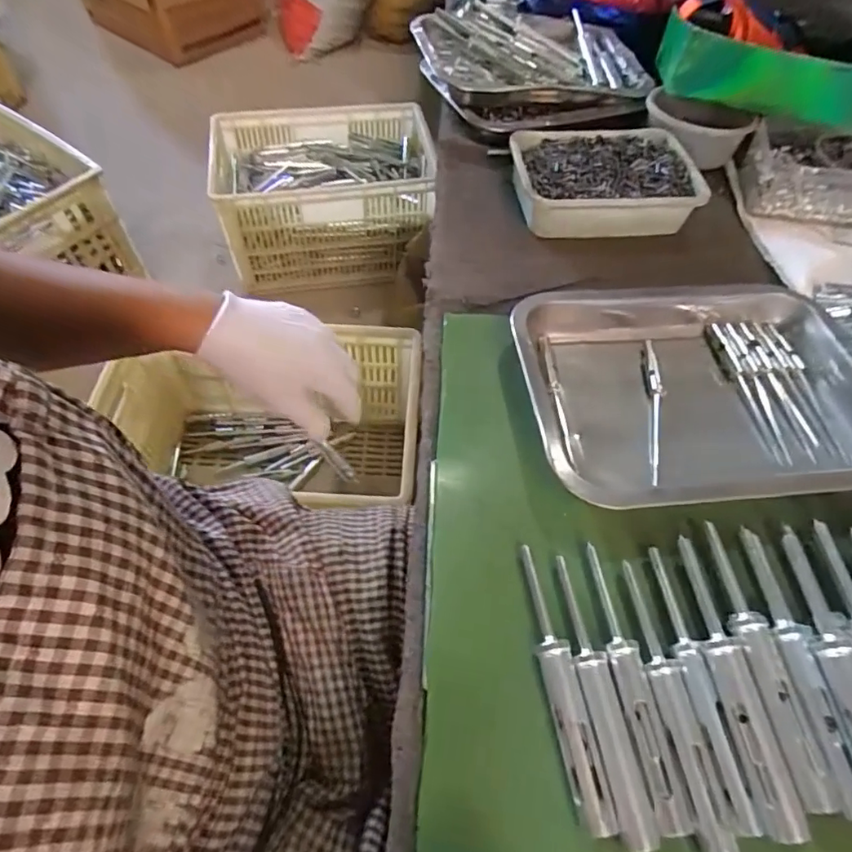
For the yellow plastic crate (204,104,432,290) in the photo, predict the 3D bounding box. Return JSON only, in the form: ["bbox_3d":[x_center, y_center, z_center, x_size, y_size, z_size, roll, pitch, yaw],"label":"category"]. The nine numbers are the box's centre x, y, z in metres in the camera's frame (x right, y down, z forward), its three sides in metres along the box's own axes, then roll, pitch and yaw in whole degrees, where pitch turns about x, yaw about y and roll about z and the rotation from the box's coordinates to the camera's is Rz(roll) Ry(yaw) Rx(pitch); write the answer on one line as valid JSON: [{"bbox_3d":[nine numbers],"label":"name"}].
[{"bbox_3d":[-0.216,-0.539,1.235,0.456,0.269,0.336,-4,57,-5],"label":"yellow plastic crate"}]

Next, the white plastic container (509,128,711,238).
[{"bbox_3d":[0.176,-0.246,0.544,0.181,0.041,0.127,-2,57,-4],"label":"white plastic container"}]

